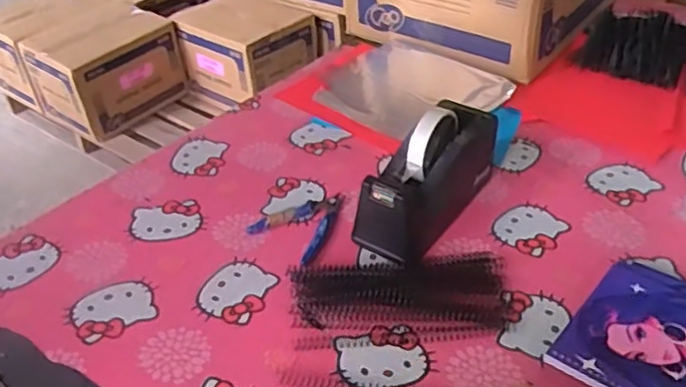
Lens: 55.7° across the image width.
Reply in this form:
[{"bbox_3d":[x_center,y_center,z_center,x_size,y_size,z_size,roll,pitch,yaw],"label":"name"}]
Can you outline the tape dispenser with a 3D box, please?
[{"bbox_3d":[0.096,-0.025,0.715,0.075,0.103,0.213,24,46,27],"label":"tape dispenser"}]

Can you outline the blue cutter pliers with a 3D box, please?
[{"bbox_3d":[-0.038,0.032,0.729,0.085,0.008,0.108,28,47,30],"label":"blue cutter pliers"}]

